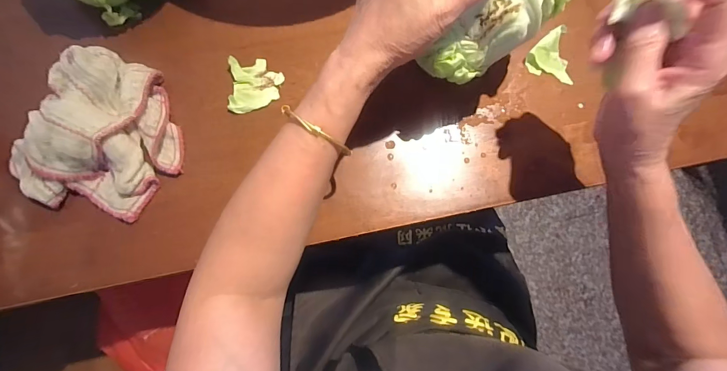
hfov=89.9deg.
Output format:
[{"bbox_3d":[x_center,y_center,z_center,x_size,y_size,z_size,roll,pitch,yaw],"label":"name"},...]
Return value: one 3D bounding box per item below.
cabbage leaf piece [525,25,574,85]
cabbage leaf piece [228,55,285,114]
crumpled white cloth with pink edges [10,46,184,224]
[{"bbox_3d":[0.193,-0.132,0.379,0.042,0.017,0.055,-10,82,-4],"label":"cabbage leaf piece"},{"bbox_3d":[-0.108,-0.100,0.365,0.050,0.010,0.056,3,81,-2],"label":"cabbage leaf piece"},{"bbox_3d":[-0.237,-0.046,0.331,0.124,0.052,0.146,25,81,2],"label":"crumpled white cloth with pink edges"}]

